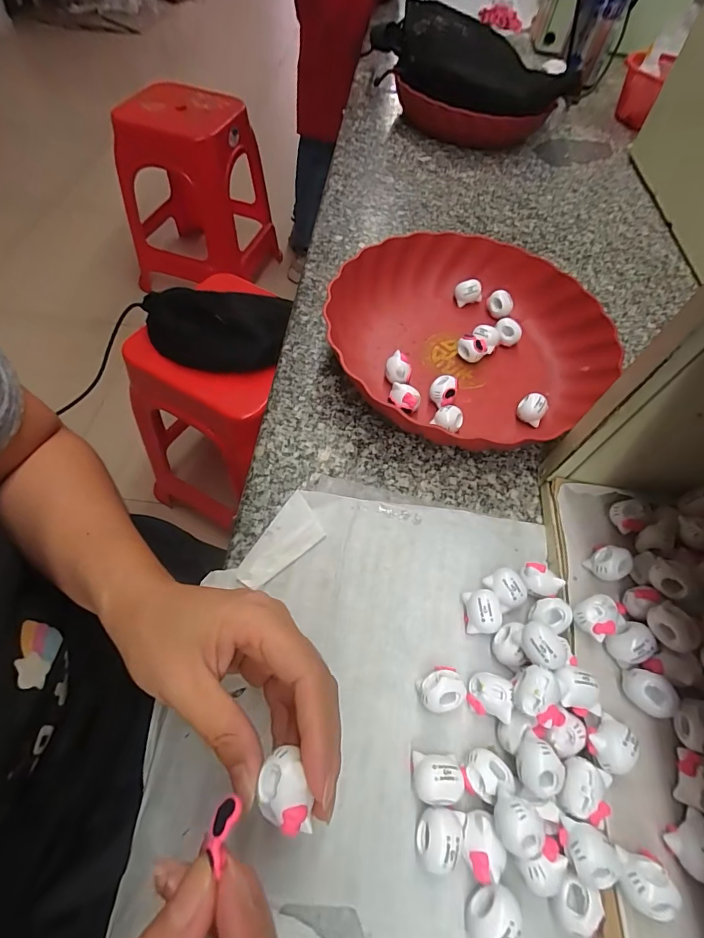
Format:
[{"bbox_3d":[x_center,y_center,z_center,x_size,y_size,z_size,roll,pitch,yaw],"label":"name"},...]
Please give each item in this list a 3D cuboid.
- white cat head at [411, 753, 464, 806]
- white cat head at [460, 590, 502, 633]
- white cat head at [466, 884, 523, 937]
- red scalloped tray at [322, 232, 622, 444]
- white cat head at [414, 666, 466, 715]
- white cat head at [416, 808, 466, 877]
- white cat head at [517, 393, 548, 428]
[{"bbox_3d":[0.043,0.158,0.217,0.024,0.019,0.021,4,58,-2],"label":"white cat head"},{"bbox_3d":[0.081,0.088,0.263,0.021,0.019,0.024,0,59,-5],"label":"white cat head"},{"bbox_3d":[0.063,0.203,0.193,0.019,0.021,0.023,38,63,17],"label":"white cat head"},{"bbox_3d":[0.098,-0.116,0.370,0.231,0.047,0.223,-25,64,-19],"label":"red scalloped tray"},{"bbox_3d":[0.050,0.125,0.239,0.024,0.019,0.022,2,58,-4],"label":"white cat head"},{"bbox_3d":[0.041,0.177,0.205,0.020,0.018,0.025,23,59,9],"label":"white cat head"},{"bbox_3d":[0.148,-0.048,0.351,0.021,0.022,0.020,29,61,13],"label":"white cat head"}]

